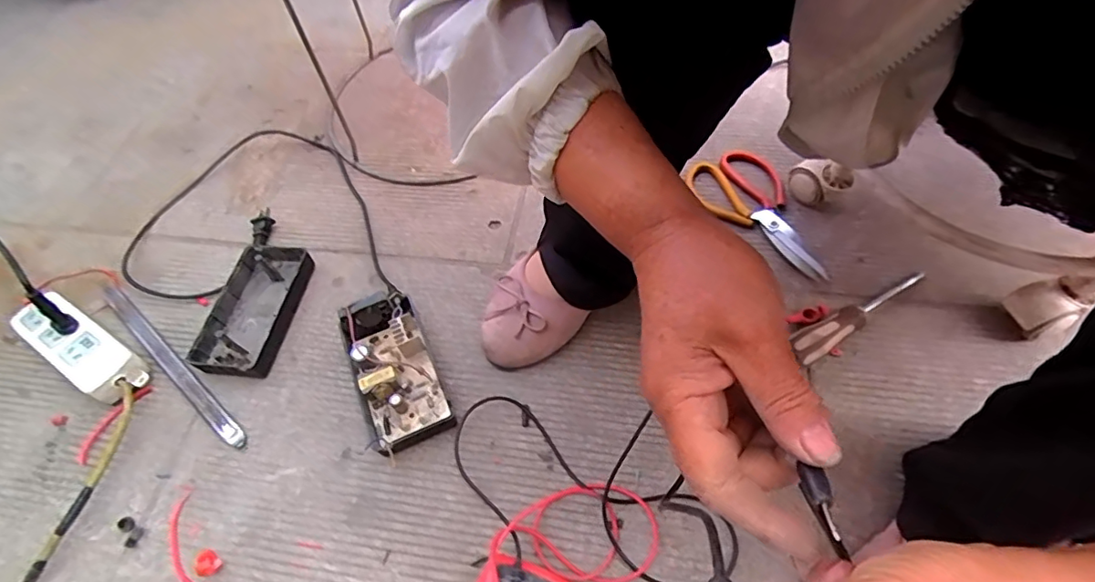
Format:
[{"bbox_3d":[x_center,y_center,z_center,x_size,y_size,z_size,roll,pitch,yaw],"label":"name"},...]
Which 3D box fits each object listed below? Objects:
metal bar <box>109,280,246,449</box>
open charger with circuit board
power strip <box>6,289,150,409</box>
[{"bbox_3d":[-0.414,0.063,0.577,0.290,0.010,0.021,36,66,22],"label":"metal bar"},{"bbox_3d":[-0.153,0.077,0.533,0.075,0.054,0.149,-22,59,-11],"label":"open charger with circuit board"},{"bbox_3d":[-0.497,0.059,0.578,0.171,0.038,0.057,27,63,18],"label":"power strip"}]

